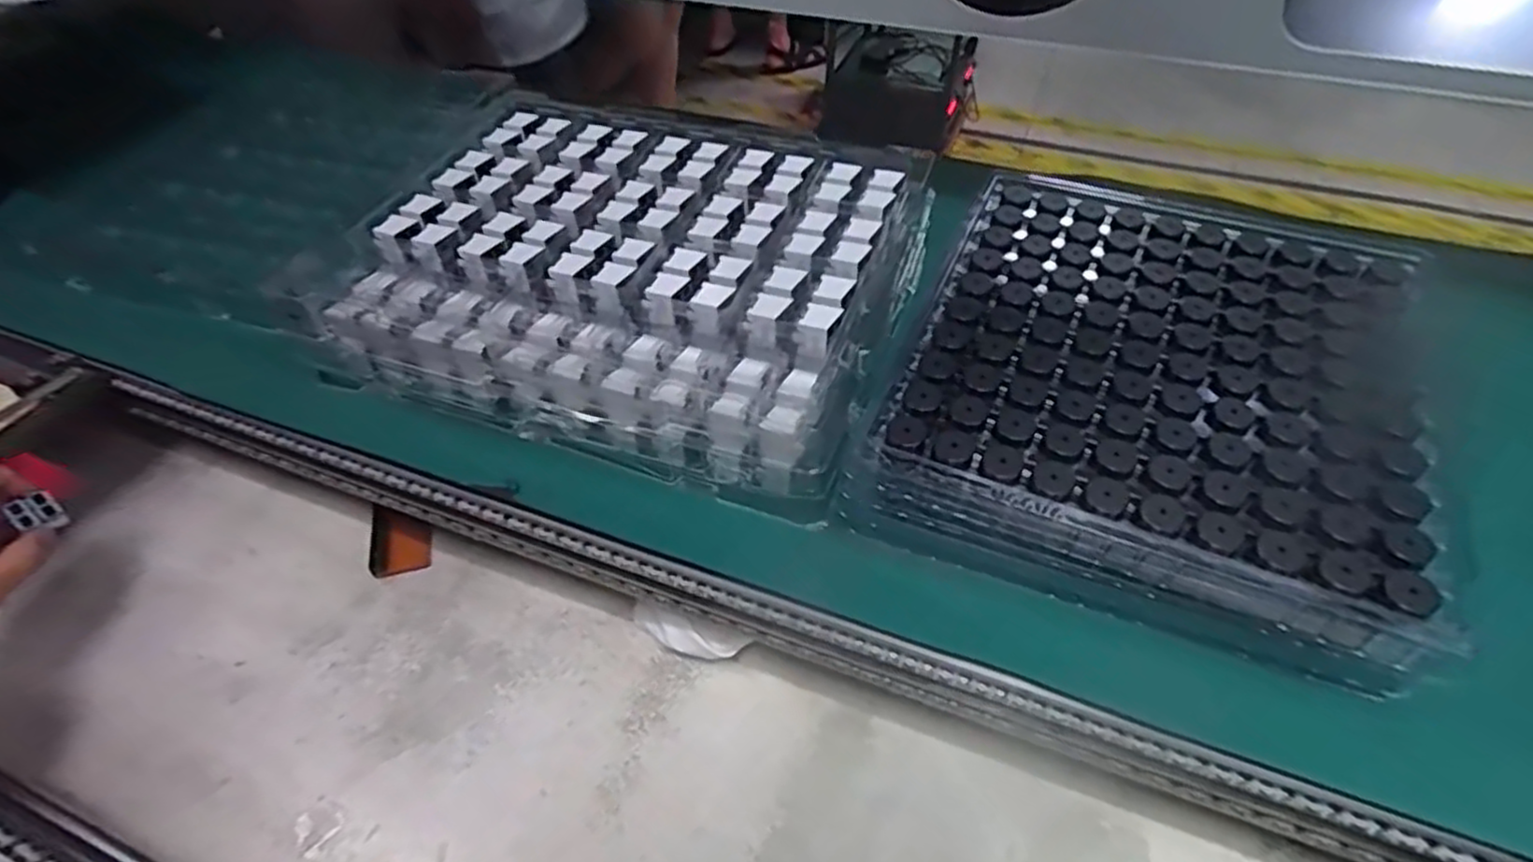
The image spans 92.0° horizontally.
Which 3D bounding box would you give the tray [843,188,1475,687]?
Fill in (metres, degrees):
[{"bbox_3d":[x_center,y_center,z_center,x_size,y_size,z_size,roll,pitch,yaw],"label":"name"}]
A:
[{"bbox_3d":[0.227,-0.028,0.443,0.266,0.067,0.287,19,50,19],"label":"tray"}]

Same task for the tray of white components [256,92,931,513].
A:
[{"bbox_3d":[-0.089,-0.121,0.533,0.362,0.078,0.280,13,49,14],"label":"tray of white components"}]

